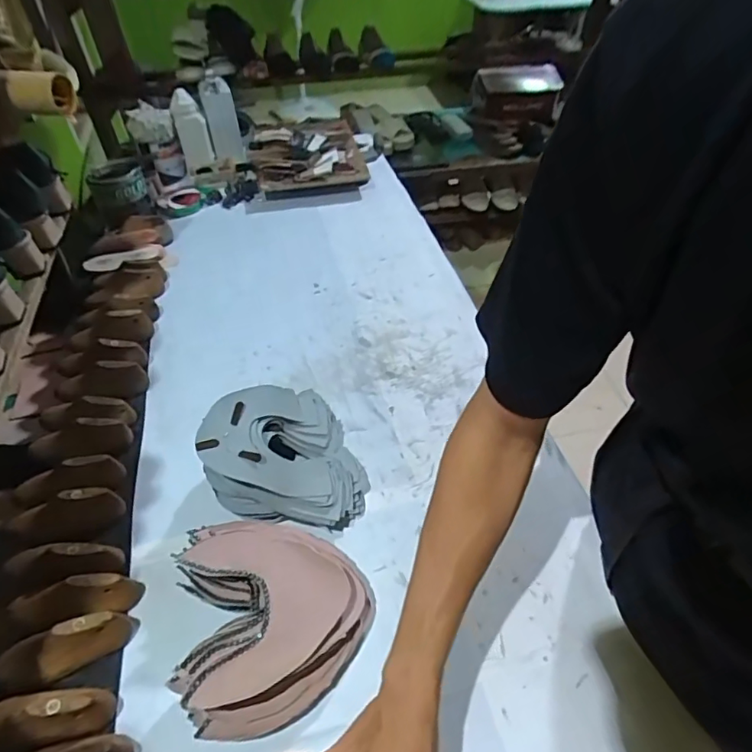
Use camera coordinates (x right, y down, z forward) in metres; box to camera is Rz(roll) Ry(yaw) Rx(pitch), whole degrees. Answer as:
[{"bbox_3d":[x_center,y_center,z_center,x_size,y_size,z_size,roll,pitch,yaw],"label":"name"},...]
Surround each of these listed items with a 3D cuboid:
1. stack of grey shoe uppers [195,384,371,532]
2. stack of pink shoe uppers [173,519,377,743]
[{"bbox_3d":[-0.112,0.096,0.668,0.192,0.124,0.193,-25,50,-21],"label":"stack of grey shoe uppers"},{"bbox_3d":[-0.103,0.251,0.550,0.196,0.082,0.202,-4,45,-2],"label":"stack of pink shoe uppers"}]

